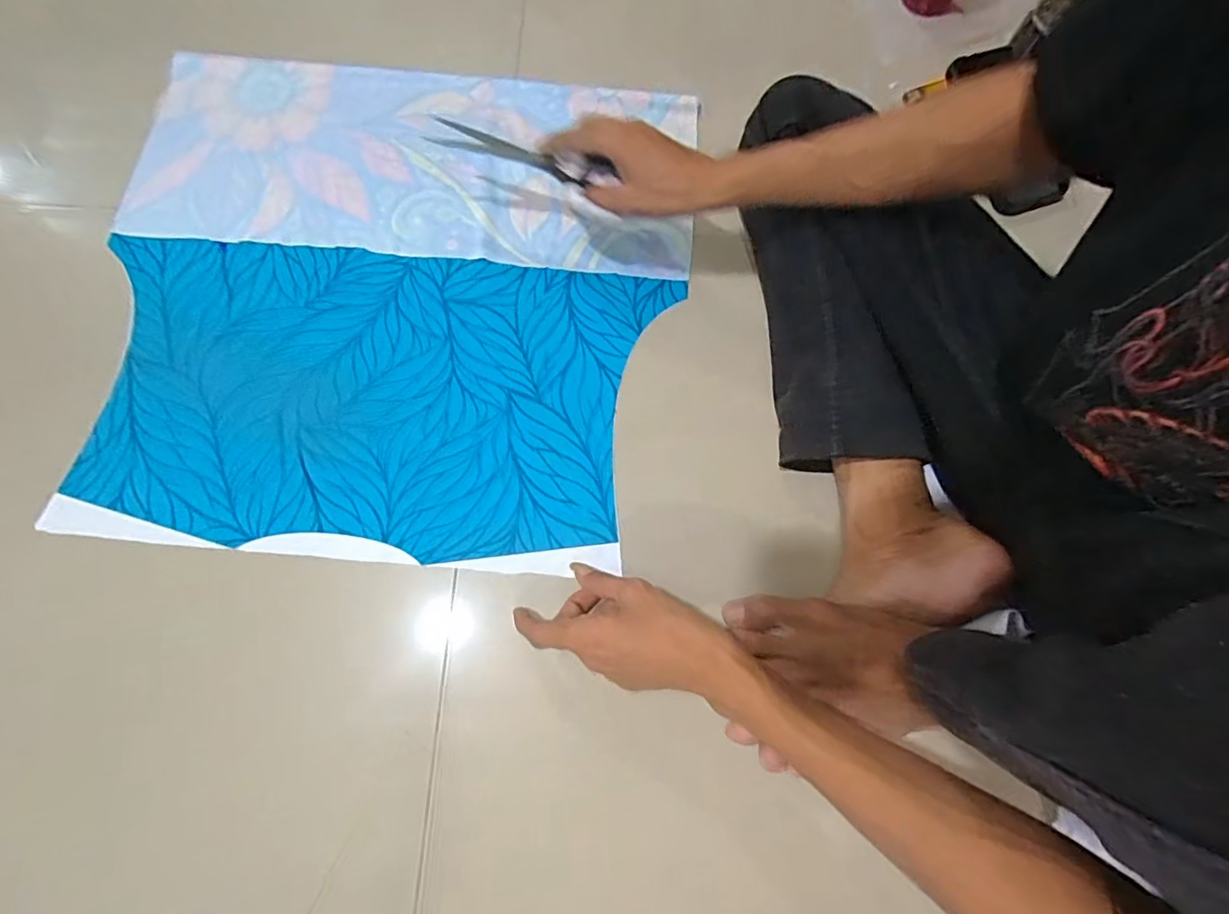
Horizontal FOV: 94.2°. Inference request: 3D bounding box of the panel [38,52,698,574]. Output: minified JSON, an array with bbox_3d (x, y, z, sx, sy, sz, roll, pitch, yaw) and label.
[{"bbox_3d":[-0.221,-0.169,0.539,0.542,0.006,0.502,5,72,2],"label":"panel"}]

